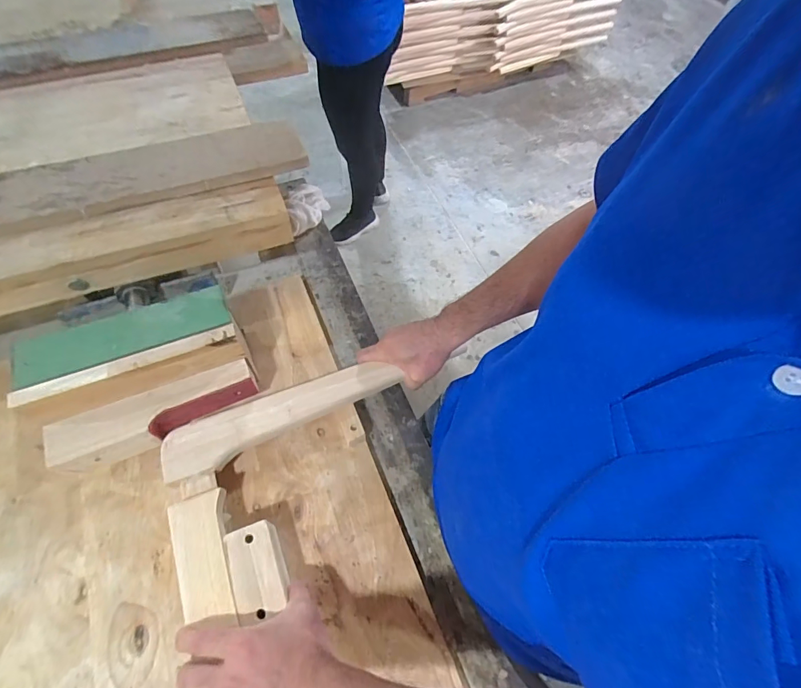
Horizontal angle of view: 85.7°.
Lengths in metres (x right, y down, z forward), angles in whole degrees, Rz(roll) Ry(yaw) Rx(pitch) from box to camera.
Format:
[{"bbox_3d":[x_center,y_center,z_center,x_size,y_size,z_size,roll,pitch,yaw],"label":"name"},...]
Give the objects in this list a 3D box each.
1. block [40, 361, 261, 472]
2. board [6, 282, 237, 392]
[{"bbox_3d":[-0.307,0.092,0.551,0.246,0.050,0.061,-20,63,-15],"label":"block"},{"bbox_3d":[-0.341,-0.013,0.535,0.242,0.020,0.065,-19,62,-14],"label":"board"}]

